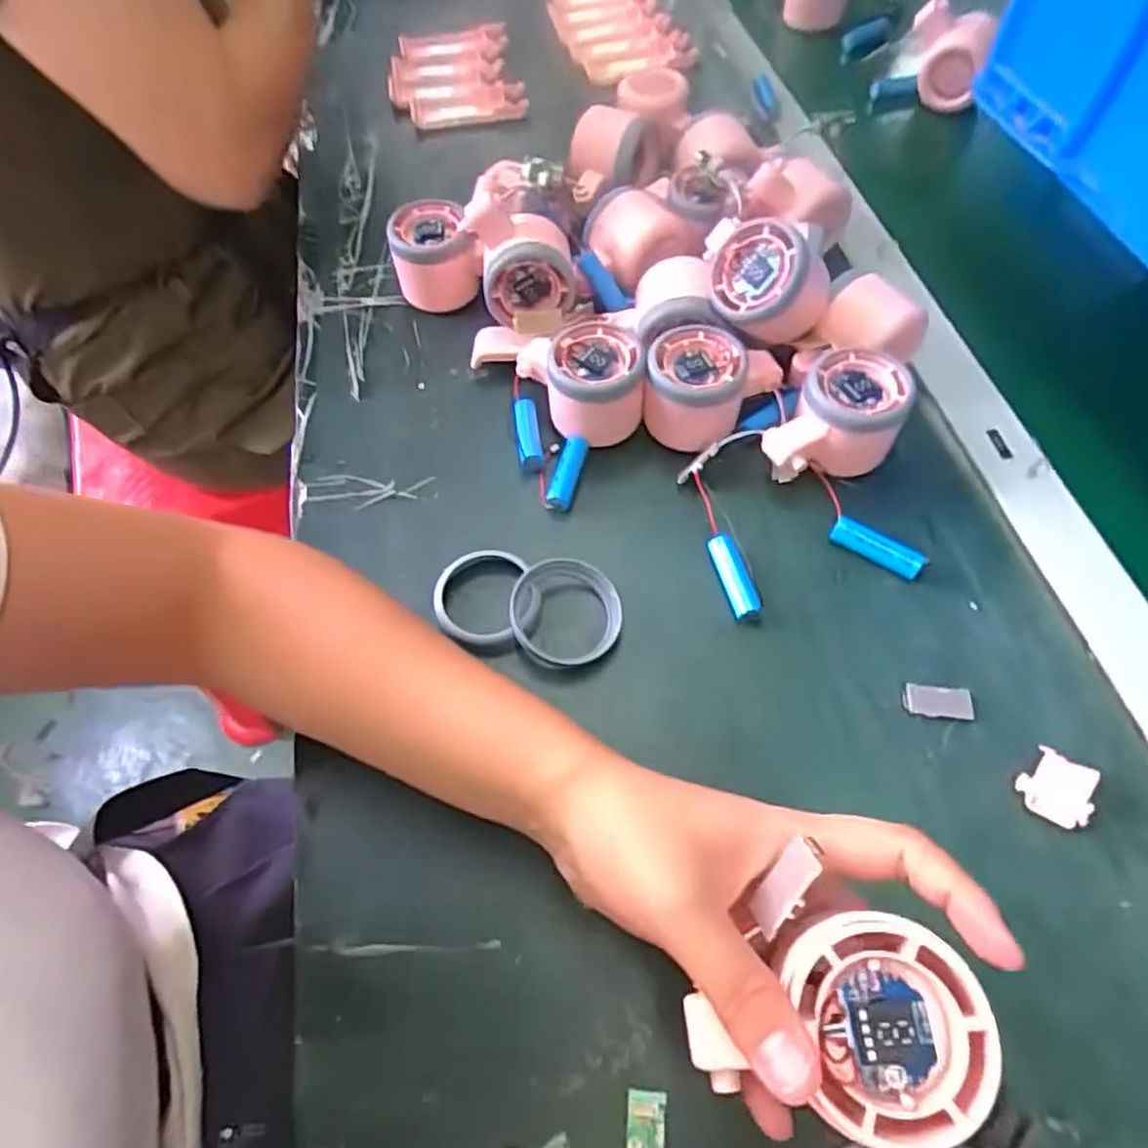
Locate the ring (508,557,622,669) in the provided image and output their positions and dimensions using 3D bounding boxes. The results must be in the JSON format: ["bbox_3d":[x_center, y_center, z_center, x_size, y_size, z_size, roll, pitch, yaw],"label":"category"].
[{"bbox_3d":[-0.004,0.020,0.373,0.060,0.018,0.056,-2,60,3],"label":"ring"}]

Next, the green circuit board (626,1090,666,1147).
[{"bbox_3d":[0.027,0.216,0.267,0.015,0.005,0.031,3,60,6],"label":"green circuit board"}]

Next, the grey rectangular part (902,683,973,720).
[{"bbox_3d":[0.180,0.063,0.349,0.032,0.004,0.015,5,61,7],"label":"grey rectangular part"}]

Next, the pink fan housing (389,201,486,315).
[{"bbox_3d":[-0.097,-0.220,0.493,0.057,0.056,0.054,-18,61,-7],"label":"pink fan housing"}]

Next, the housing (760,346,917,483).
[{"bbox_3d":[0.154,-0.085,0.406,0.060,0.047,0.081,30,66,19],"label":"housing"}]

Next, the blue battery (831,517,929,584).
[{"bbox_3d":[0.166,-0.014,0.386,0.050,0.014,0.012,35,68,21],"label":"blue battery"}]

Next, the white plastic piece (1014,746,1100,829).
[{"bbox_3d":[0.221,0.097,0.321,0.030,0.010,0.031,32,67,20],"label":"white plastic piece"}]

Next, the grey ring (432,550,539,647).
[{"bbox_3d":[-0.048,0.013,0.382,0.055,0.016,0.058,-2,60,3],"label":"grey ring"}]

